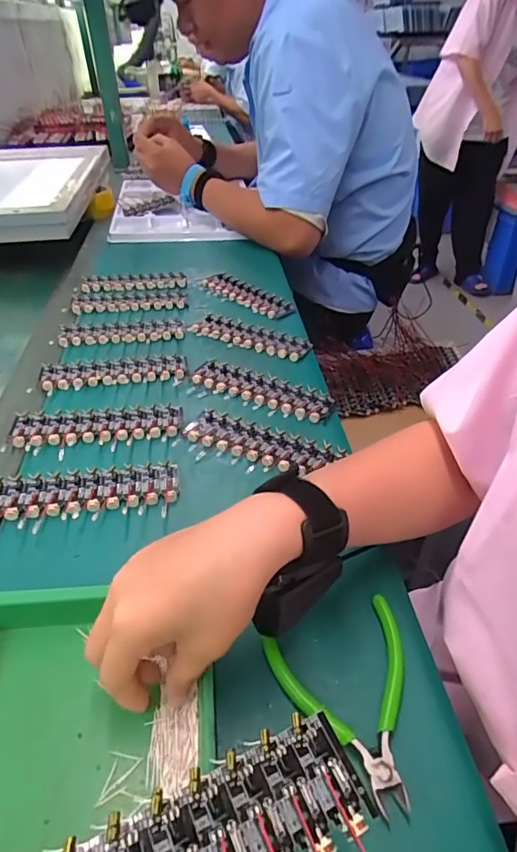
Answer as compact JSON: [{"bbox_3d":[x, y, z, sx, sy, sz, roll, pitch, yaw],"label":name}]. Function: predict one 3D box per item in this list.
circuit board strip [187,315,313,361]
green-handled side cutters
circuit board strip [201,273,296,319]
[{"bbox_3d":[-0.011,-0.115,0.611,0.152,0.008,0.054,19,43,21],"label":"circuit board strip"},{"bbox_3d":[0.062,0.162,0.288,0.089,0.007,0.105,-13,42,-16],"label":"green-handled side cutters"},{"bbox_3d":[-0.019,-0.192,0.703,0.154,0.008,0.053,31,48,31],"label":"circuit board strip"}]

